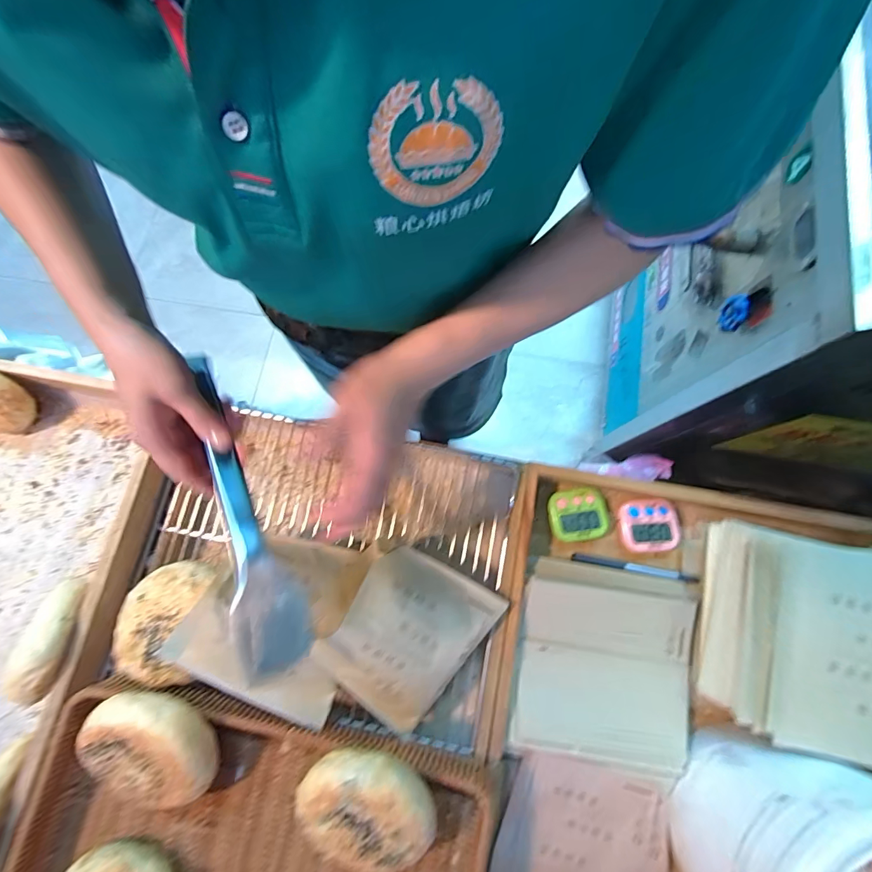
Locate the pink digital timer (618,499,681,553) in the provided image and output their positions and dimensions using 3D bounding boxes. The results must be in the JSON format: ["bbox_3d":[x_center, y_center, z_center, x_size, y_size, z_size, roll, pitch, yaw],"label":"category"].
[{"bbox_3d":[0.250,0.105,0.468,0.064,0.023,0.060,0,77,2],"label":"pink digital timer"}]

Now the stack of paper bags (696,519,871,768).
[{"bbox_3d":[0.377,0.195,0.377,0.211,0.055,0.187,11,78,4],"label":"stack of paper bags"}]

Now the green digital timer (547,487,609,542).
[{"bbox_3d":[0.170,0.095,0.479,0.065,0.019,0.060,-6,77,0],"label":"green digital timer"}]

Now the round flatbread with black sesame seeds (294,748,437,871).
[{"bbox_3d":[-0.064,0.320,0.343,0.113,0.038,0.108,2,105,9],"label":"round flatbread with black sesame seeds"}]

